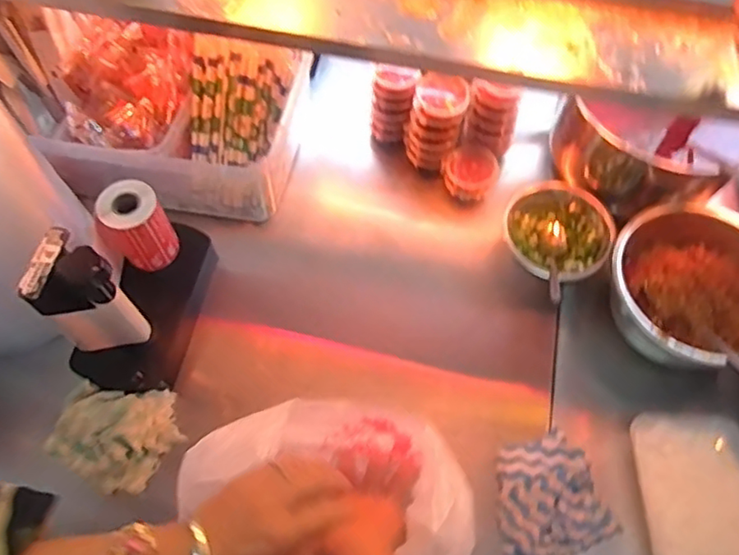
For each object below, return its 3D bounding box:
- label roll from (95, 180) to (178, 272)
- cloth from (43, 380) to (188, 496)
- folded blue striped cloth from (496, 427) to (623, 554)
[{"bbox_3d":[-0.257,-0.055,0.682,0.063,0.098,0.060,0,63,0],"label":"label roll"},{"bbox_3d":[-0.265,0.162,0.646,0.113,0.040,0.110,29,66,14],"label":"cloth"},{"bbox_3d":[0.182,0.225,0.622,0.114,0.024,0.111,-18,64,-9],"label":"folded blue striped cloth"}]

